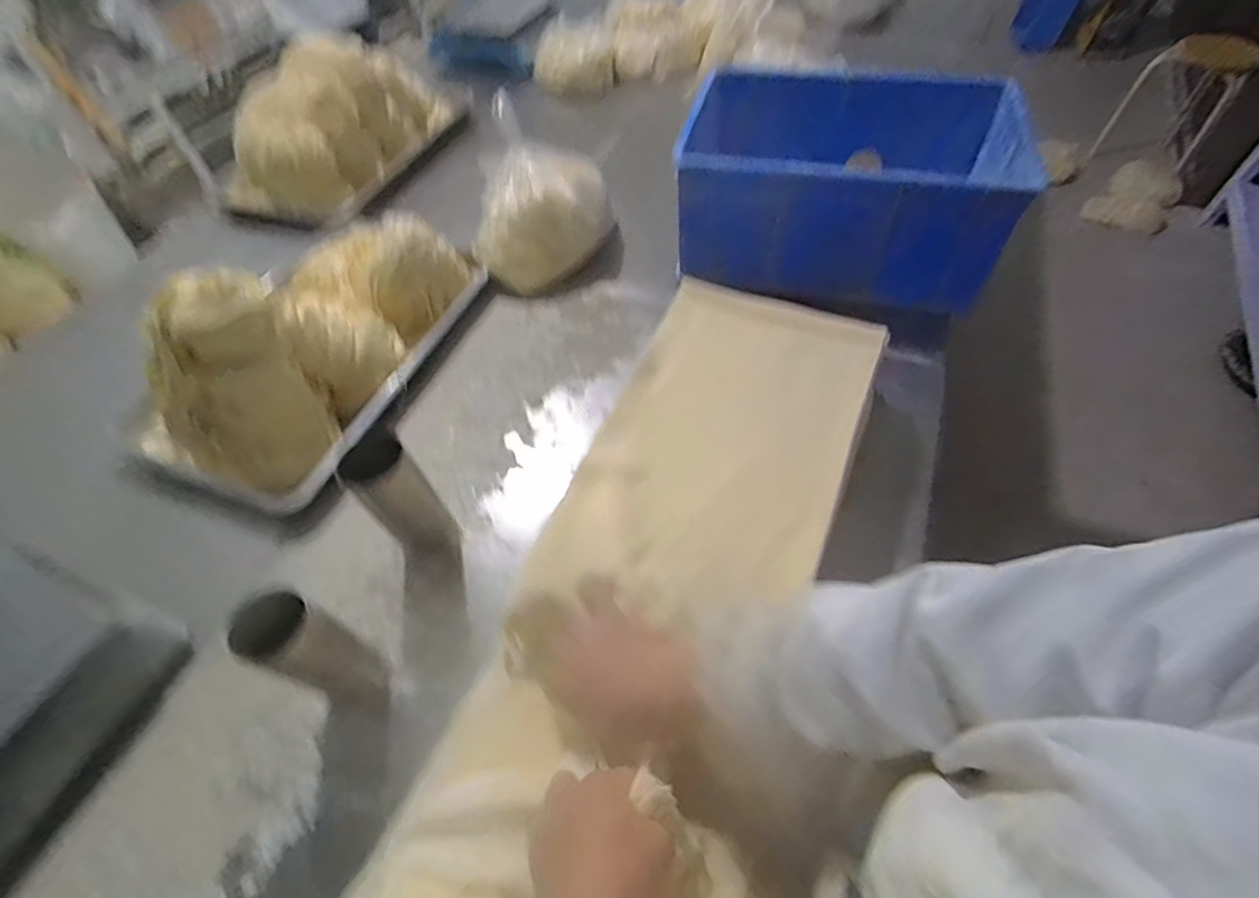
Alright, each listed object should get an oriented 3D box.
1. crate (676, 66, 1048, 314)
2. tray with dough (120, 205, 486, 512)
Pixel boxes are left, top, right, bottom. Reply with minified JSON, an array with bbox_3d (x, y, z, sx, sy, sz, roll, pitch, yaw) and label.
[{"bbox_3d":[0.369,-0.476,0.985,0.511,0.229,0.341,10,56,11],"label":"crate"},{"bbox_3d":[-0.489,-0.206,0.864,0.280,0.249,0.554,15,58,14],"label":"tray with dough"}]

